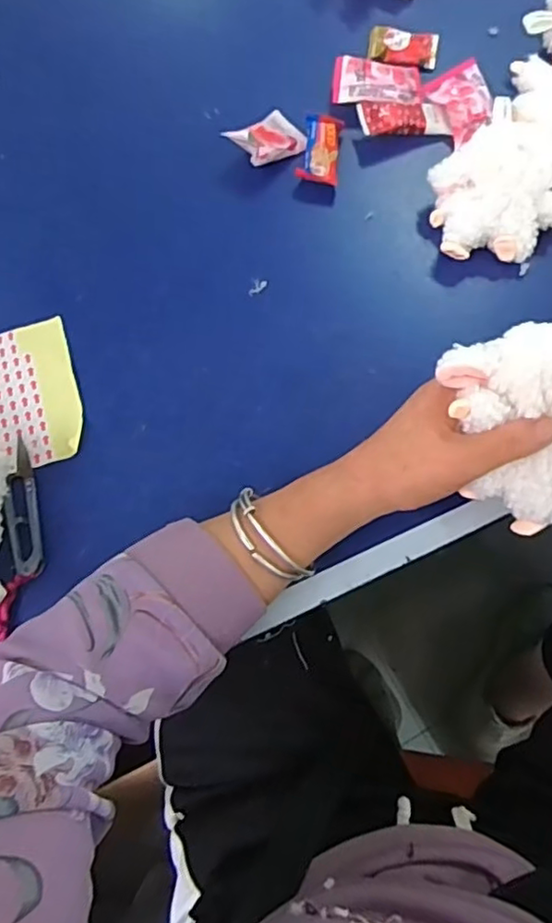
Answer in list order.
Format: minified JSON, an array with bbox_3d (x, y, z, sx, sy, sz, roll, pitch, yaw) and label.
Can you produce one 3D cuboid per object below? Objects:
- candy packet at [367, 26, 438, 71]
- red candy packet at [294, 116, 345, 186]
[{"bbox_3d":[0.120,-0.389,0.572,0.063,0.016,0.036,10,71,5],"label":"candy packet"},{"bbox_3d":[0.039,-0.273,0.536,0.034,0.013,0.069,6,71,3],"label":"red candy packet"}]

